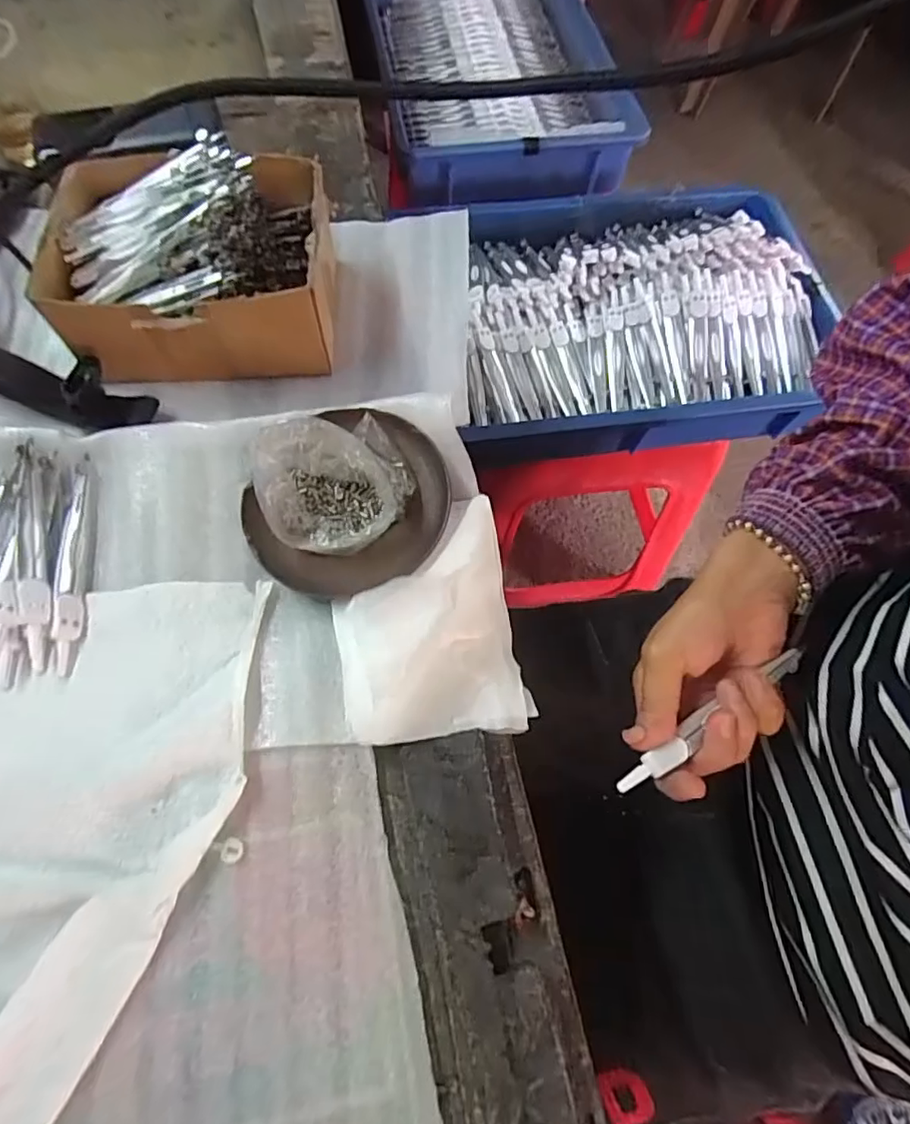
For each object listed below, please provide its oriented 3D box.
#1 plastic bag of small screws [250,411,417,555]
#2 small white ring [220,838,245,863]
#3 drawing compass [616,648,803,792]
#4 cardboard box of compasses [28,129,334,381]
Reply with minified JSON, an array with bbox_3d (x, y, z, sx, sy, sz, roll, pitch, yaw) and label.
[{"bbox_3d":[-0.066,-0.046,0.319,0.084,0.046,0.075,-22,68,-12],"label":"plastic bag of small screws"},{"bbox_3d":[-0.104,0.135,0.270,0.010,0.004,0.010,1,67,-3],"label":"small white ring"},{"bbox_3d":[0.140,0.085,0.314,0.128,0.005,0.014,-33,72,-10],"label":"drawing compass"},{"bbox_3d":[-0.165,-0.191,0.366,0.167,0.081,0.131,-7,66,-5],"label":"cardboard box of compasses"}]

